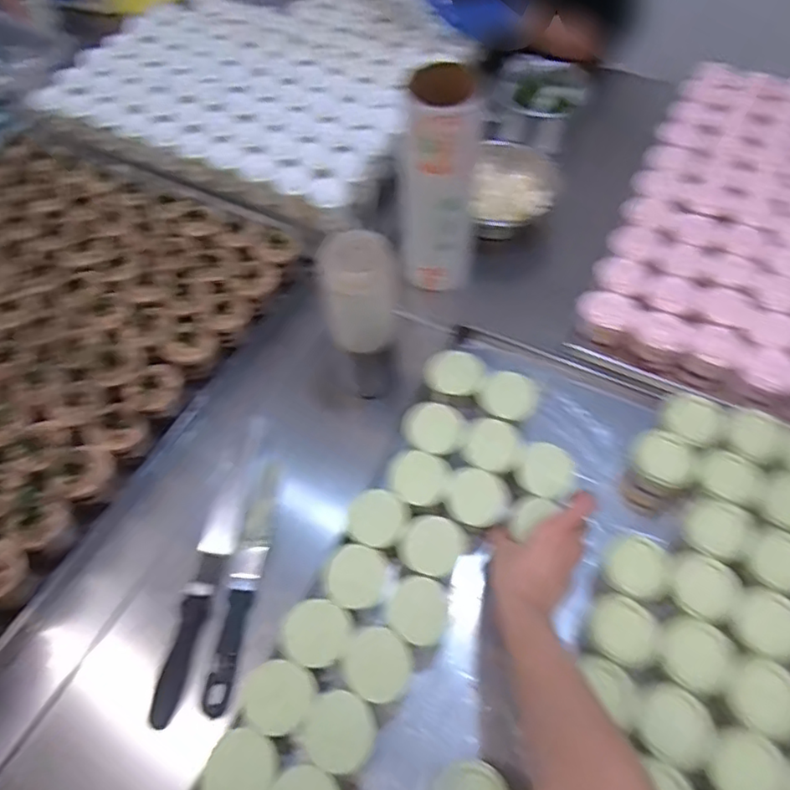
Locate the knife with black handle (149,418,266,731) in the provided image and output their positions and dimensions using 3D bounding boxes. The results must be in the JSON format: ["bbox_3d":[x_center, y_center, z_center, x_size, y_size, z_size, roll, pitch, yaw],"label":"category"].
[{"bbox_3d":[-0.192,0.168,0.618,0.037,0.024,0.306,8,60,7],"label":"knife with black handle"}]

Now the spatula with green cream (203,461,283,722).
[{"bbox_3d":[-0.153,0.189,0.613,0.029,0.015,0.248,7,59,6],"label":"spatula with green cream"}]

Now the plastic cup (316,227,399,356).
[{"bbox_3d":[-0.035,-0.101,0.626,0.075,0.151,0.073,-1,59,1],"label":"plastic cup"}]

